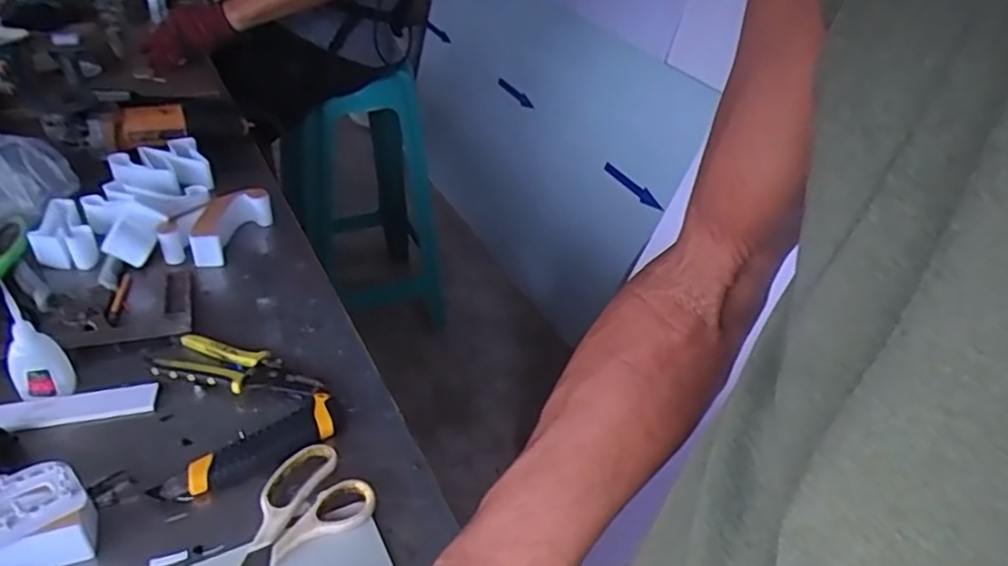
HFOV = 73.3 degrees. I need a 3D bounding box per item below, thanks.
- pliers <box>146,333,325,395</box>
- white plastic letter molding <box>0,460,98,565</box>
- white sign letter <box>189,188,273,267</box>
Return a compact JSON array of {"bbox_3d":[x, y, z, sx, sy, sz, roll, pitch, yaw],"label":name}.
[{"bbox_3d":[-0.253,0.082,0.652,0.156,0.019,0.057,10,38,7],"label":"pliers"},{"bbox_3d":[-0.349,0.176,0.494,0.087,0.053,0.057,-13,41,-22],"label":"white plastic letter molding"},{"bbox_3d":[-0.342,-0.073,0.826,0.056,0.047,0.121,13,38,11],"label":"white sign letter"}]

